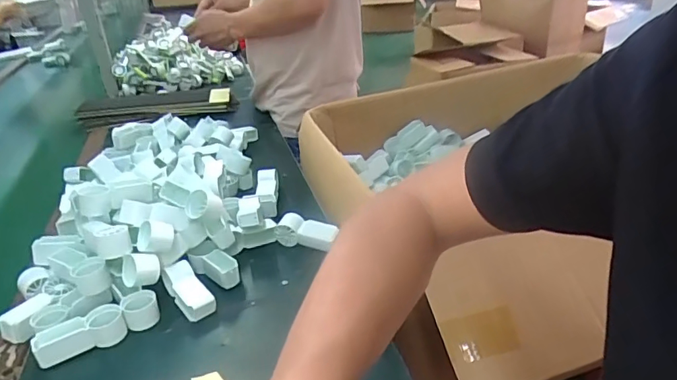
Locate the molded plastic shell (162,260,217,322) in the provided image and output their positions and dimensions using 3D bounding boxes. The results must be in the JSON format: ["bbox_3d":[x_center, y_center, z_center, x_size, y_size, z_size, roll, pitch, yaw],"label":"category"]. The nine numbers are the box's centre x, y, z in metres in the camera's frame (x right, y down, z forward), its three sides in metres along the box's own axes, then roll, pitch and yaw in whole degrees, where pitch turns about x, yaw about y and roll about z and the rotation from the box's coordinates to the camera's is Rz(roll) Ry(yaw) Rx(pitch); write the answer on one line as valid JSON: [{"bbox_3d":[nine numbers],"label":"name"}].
[{"bbox_3d":[-0.184,0.121,0.605,0.036,0.027,0.086,-23,51,-33],"label":"molded plastic shell"}]

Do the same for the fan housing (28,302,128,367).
[{"bbox_3d":[-0.289,0.164,0.558,0.091,0.036,0.033,-17,30,-24],"label":"fan housing"}]

